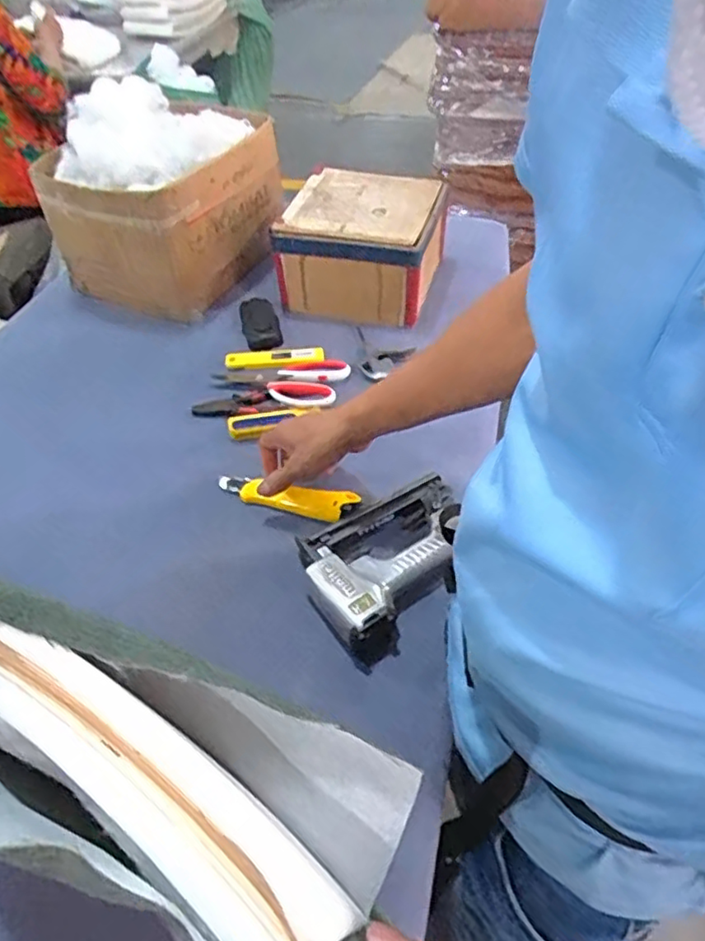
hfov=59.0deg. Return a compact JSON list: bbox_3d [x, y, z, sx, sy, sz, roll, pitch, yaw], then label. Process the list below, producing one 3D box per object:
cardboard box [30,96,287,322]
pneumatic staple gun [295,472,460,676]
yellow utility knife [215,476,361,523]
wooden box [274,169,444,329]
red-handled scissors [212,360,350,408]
[{"bbox_3d":[-0.282,-0.393,0.965,0.244,0.192,0.297,19,50,20],"label":"cardboard box"},{"bbox_3d":[0.045,0.089,0.616,0.192,0.044,0.140,-24,49,-19],"label":"pneumatic staple gun"},{"bbox_3d":[-0.076,0.026,0.682,0.159,0.026,0.040,9,47,13],"label":"yellow utility knife"},{"bbox_3d":[0.016,-0.339,0.938,0.210,0.128,0.204,10,47,12],"label":"wooden box"},{"bbox_3d":[-0.099,-0.125,0.817,0.174,0.014,0.107,9,47,11],"label":"red-handled scissors"}]

